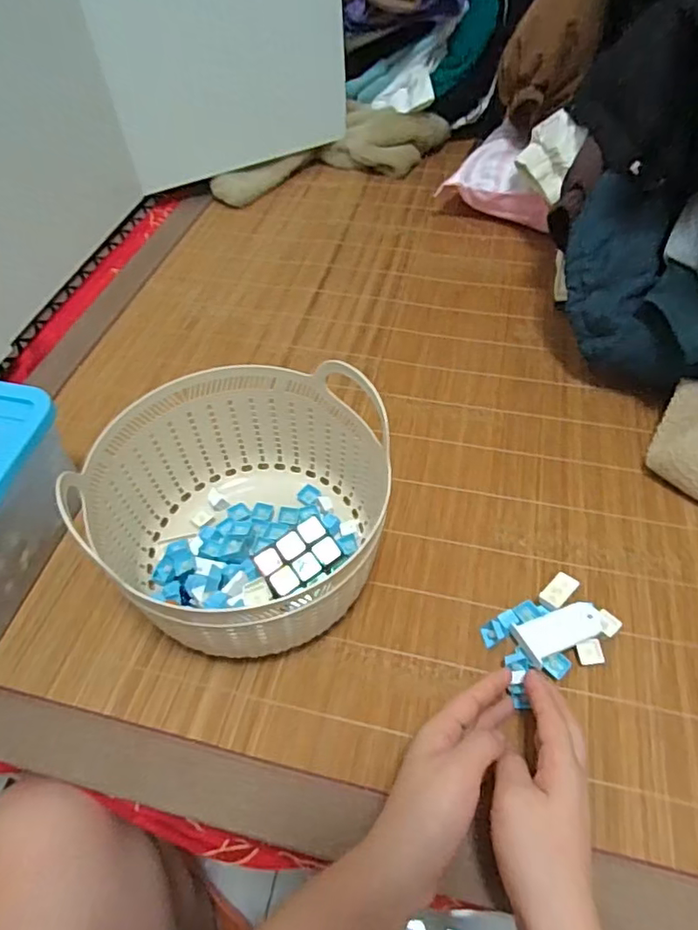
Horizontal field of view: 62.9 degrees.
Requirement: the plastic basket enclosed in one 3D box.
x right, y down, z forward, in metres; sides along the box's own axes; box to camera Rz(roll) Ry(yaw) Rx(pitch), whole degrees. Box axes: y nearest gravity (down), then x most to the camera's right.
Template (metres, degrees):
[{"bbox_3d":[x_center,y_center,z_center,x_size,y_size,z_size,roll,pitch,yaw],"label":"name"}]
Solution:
[{"bbox_3d":[-0.089,0.032,0.477,0.217,0.138,0.211,-2,52,2],"label":"plastic basket"}]

